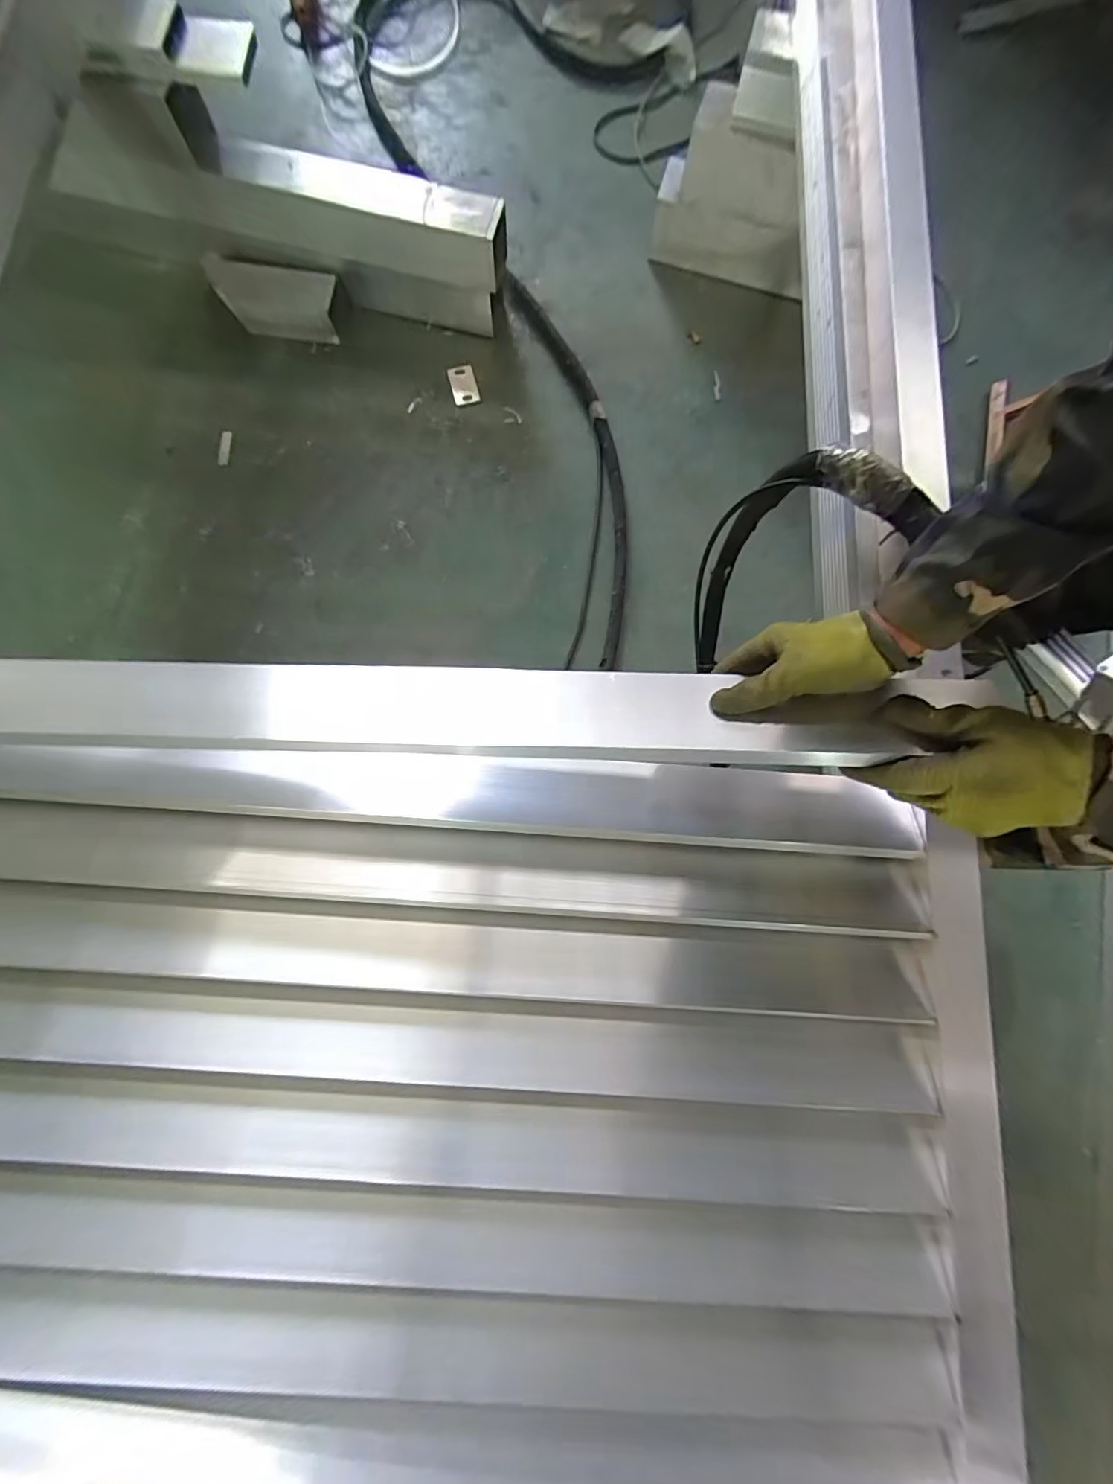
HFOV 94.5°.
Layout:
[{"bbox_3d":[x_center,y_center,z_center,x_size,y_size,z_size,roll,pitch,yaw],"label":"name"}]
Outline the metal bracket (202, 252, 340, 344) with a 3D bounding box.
[{"bbox_3d":[-0.588,-0.917,1.081,0.251,0.104,0.098,4,79,0],"label":"metal bracket"}]

